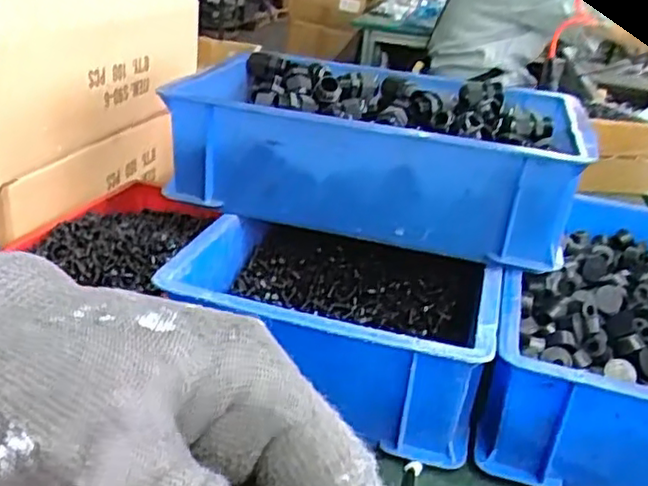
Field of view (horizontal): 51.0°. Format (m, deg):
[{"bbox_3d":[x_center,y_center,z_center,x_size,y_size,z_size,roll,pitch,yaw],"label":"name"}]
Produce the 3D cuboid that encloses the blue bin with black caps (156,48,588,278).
[{"bbox_3d":[0.042,-0.078,0.536,0.294,0.078,0.210,9,25,6],"label":"blue bin with black caps"}]

